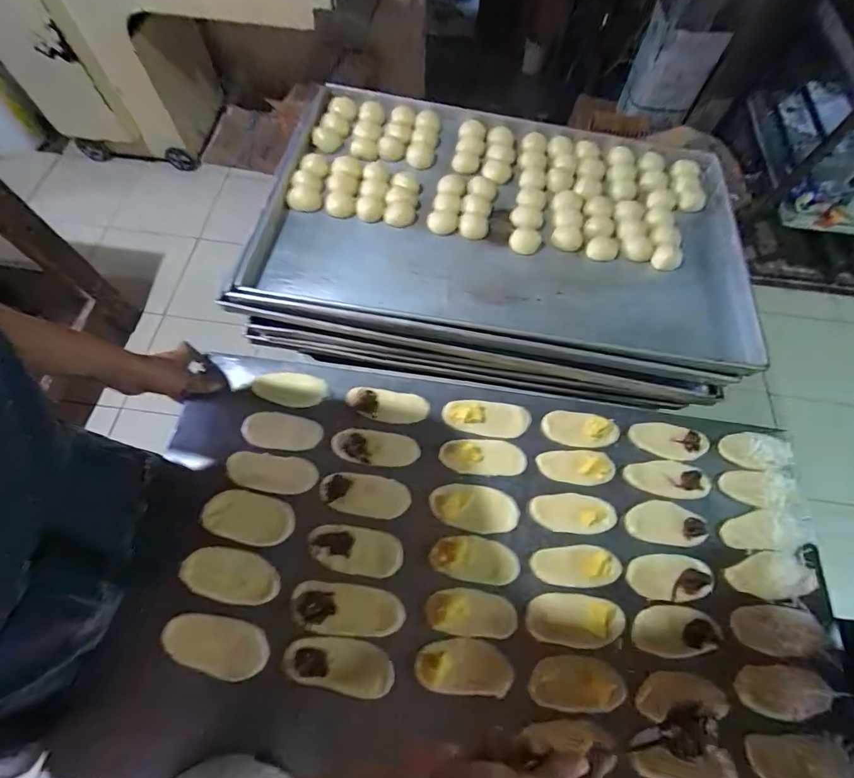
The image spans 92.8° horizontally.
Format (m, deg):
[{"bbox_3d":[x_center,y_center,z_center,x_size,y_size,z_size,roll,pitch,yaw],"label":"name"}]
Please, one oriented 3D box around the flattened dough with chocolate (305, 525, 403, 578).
[{"bbox_3d":[-0.091,0.208,0.522,0.118,0.008,0.054,8,67,1],"label":"flattened dough with chocolate"}]

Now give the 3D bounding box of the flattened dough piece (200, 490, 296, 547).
[{"bbox_3d":[-0.230,0.167,0.527,0.114,0.012,0.060,11,67,2],"label":"flattened dough piece"}]

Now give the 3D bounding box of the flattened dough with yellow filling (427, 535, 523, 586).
[{"bbox_3d":[0.061,0.219,0.523,0.110,0.013,0.054,10,67,2],"label":"flattened dough with yellow filling"}]

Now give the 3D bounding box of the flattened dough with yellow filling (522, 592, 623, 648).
[{"bbox_3d":[0.184,0.288,0.506,0.117,0.009,0.056,6,67,0],"label":"flattened dough with yellow filling"}]

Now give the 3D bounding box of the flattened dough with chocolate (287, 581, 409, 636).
[{"bbox_3d":[-0.097,0.273,0.502,0.136,0.007,0.053,6,67,0],"label":"flattened dough with chocolate"}]

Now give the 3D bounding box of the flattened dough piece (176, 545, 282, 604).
[{"bbox_3d":[-0.241,0.230,0.501,0.118,0.008,0.057,10,67,2],"label":"flattened dough piece"}]

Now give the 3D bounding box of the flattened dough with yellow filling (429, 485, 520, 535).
[{"bbox_3d":[0.065,0.163,0.555,0.119,0.009,0.058,9,67,1],"label":"flattened dough with yellow filling"}]

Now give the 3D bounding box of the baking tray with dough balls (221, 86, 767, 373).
[{"bbox_3d":[0.123,-0.272,0.662,0.765,0.051,0.475,9,65,1],"label":"baking tray with dough balls"}]

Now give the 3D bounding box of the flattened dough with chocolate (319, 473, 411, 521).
[{"bbox_3d":[-0.083,0.144,0.549,0.117,0.007,0.052,9,67,1],"label":"flattened dough with chocolate"}]

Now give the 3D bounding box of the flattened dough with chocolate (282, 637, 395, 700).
[{"bbox_3d":[-0.103,0.326,0.479,0.126,0.005,0.053,9,67,1],"label":"flattened dough with chocolate"}]

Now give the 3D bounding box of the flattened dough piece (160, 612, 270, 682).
[{"bbox_3d":[-0.246,0.297,0.471,0.119,0.008,0.057,14,68,3],"label":"flattened dough piece"}]

